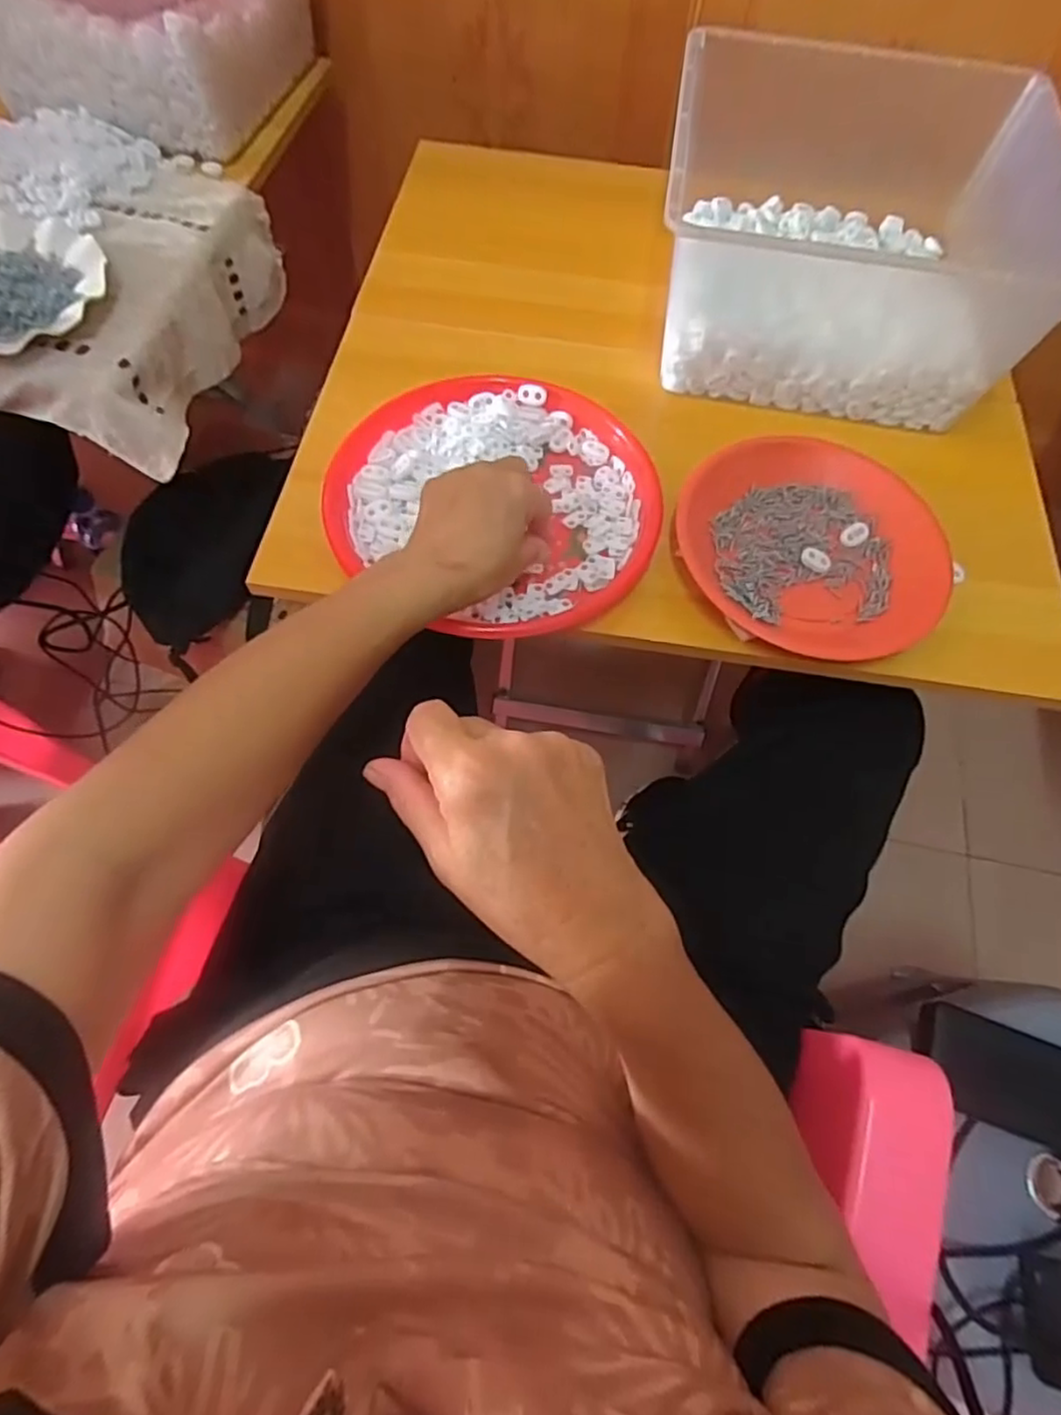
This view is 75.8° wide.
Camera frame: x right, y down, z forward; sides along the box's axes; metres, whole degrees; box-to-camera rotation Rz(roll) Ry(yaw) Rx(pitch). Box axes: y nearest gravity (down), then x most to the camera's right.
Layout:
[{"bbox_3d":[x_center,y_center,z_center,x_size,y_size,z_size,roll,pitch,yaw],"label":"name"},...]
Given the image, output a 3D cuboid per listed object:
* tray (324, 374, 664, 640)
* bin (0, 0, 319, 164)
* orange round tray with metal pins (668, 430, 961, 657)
[{"bbox_3d":[-0.026,-0.157,0.507,0.234,0.027,0.229,0,65,-1],"label":"tray"},{"bbox_3d":[-0.380,-0.704,0.678,0.257,0.138,0.242,11,65,4],"label":"bin"},{"bbox_3d":[0.208,-0.122,0.509,0.193,0.032,0.172,19,66,7],"label":"orange round tray with metal pins"}]

